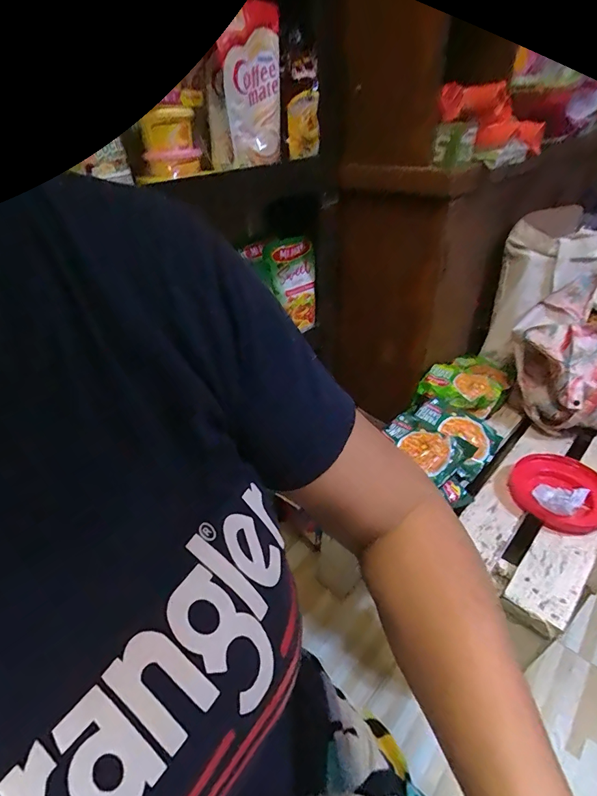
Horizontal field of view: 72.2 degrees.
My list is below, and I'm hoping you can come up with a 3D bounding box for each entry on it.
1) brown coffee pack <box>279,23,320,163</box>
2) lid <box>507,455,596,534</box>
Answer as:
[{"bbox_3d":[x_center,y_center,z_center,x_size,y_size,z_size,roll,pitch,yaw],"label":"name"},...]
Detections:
[{"bbox_3d":[0.004,-0.452,0.618,0.066,0.150,0.028,-24,40,-27],"label":"brown coffee pack"},{"bbox_3d":[0.414,0.152,0.651,0.140,0.036,0.131,-2,35,2],"label":"lid"}]

